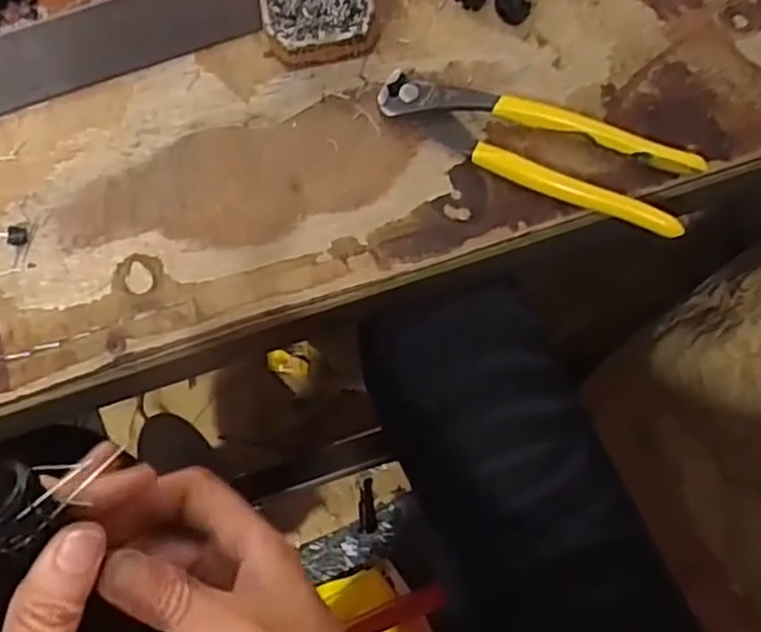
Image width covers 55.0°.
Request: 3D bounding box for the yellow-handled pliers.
[{"bbox_3d":[0.077,-0.088,0.374,0.162,0.018,0.044,25,73,11],"label":"yellow-handled pliers"}]

